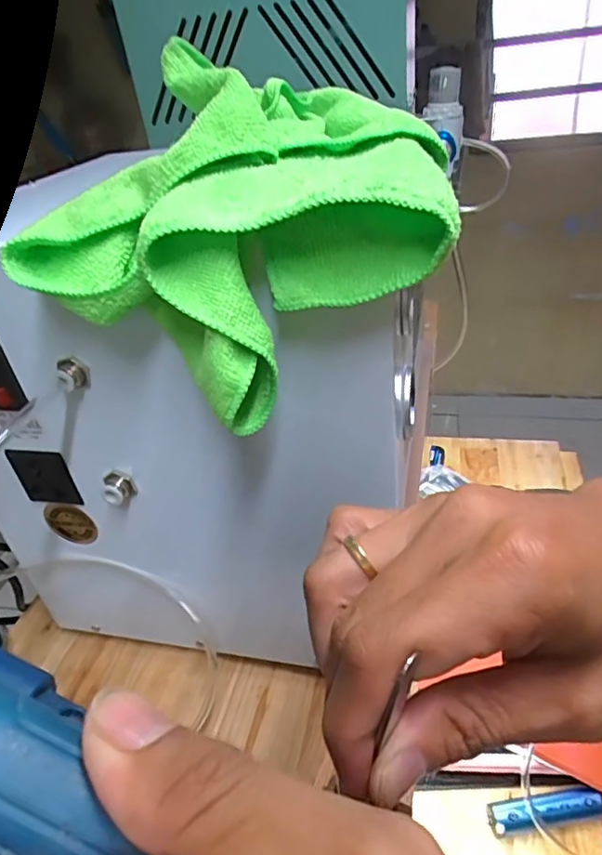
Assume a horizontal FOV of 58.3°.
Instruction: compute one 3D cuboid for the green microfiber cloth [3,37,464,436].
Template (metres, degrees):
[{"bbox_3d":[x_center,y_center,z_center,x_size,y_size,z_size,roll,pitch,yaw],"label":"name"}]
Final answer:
[{"bbox_3d":[-0.020,-0.092,0.244,0.164,0.100,0.167,0,36,12],"label":"green microfiber cloth"}]

